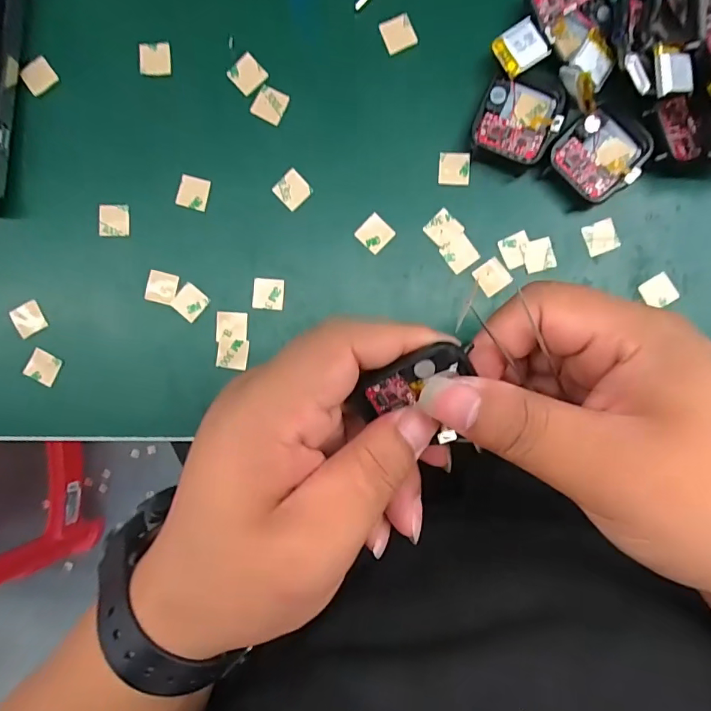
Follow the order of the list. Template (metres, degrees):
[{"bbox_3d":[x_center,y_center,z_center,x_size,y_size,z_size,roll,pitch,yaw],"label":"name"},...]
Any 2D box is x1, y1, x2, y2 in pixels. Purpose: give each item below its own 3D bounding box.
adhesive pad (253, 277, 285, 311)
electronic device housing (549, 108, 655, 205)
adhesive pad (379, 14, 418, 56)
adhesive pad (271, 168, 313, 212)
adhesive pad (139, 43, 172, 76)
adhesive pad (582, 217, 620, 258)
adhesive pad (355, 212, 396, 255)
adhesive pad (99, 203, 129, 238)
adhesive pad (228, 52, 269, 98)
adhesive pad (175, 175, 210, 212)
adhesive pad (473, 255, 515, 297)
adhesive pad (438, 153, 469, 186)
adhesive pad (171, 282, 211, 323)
[{"bbox_3d":[-0.044,-0.031,0.238,0.015,0.004,0.015,5,91,1],"label":"adhesive pad"},{"bbox_3d":[0.118,-0.097,0.229,0.041,0.012,0.037,-43,90,2],"label":"electronic device housing"},{"bbox_3d":[0.021,-0.160,0.235,0.016,0.004,0.016,-25,90,2],"label":"adhesive pad"},{"bbox_3d":[-0.032,-0.083,0.237,0.015,0.004,0.015,-44,90,2],"label":"adhesive pad"},{"bbox_3d":[-0.101,-0.149,0.237,0.015,0.004,0.016,-3,91,1],"label":"adhesive pad"},{"bbox_3d":[0.122,-0.059,0.234,0.016,0.004,0.015,-22,91,2],"label":"adhesive pad"},{"bbox_3d":[0.010,-0.061,0.236,0.015,0.004,0.015,44,92,0],"label":"adhesive pad"},{"bbox_3d":[-0.123,-0.069,0.239,0.015,0.004,0.016,1,91,1],"label":"adhesive pad"},{"bbox_3d":[-0.054,-0.141,0.236,0.016,0.004,0.016,-45,90,2],"label":"adhesive pad"},{"bbox_3d":[-0.082,-0.082,0.239,0.015,0.004,0.016,14,91,1],"label":"adhesive pad"},{"bbox_3d":[0.068,-0.039,0.236,0.015,0.004,0.015,-38,90,2],"label":"adhesive pad"},{"bbox_3d":[0.050,-0.094,0.235,0.015,0.004,0.016,1,91,1],"label":"adhesive pad"},{"bbox_3d":[-0.084,-0.027,0.239,0.015,0.004,0.015,40,92,0],"label":"adhesive pad"}]

